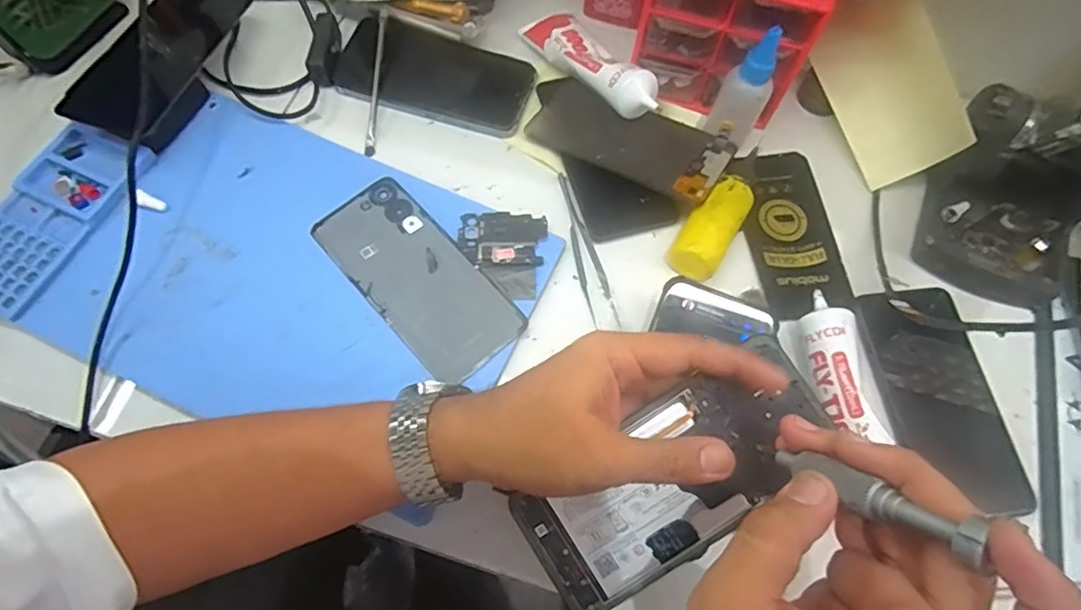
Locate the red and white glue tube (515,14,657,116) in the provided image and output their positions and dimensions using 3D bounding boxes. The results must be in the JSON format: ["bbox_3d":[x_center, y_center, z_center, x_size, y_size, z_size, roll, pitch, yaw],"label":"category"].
[{"bbox_3d":[0.041,-0.195,0.479,0.045,0.031,0.142,-29,54,-14],"label":"red and white glue tube"}]

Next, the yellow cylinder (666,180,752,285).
[{"bbox_3d":[0.123,-0.053,0.436,0.035,0.037,0.084,30,69,10],"label":"yellow cylinder"}]

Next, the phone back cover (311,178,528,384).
[{"bbox_3d":[-0.088,-0.021,0.422,0.073,0.006,0.159,-39,74,-17],"label":"phone back cover"}]

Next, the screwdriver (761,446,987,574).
[{"bbox_3d":[0.120,0.071,0.227,0.010,0.090,0.011,-34,111,-16],"label":"screwdriver"}]

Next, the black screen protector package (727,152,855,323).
[{"bbox_3d":[0.192,-0.056,0.457,0.068,0.008,0.138,-6,68,-5],"label":"black screen protector package"}]

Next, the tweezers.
[{"bbox_3d":[0.031,-0.044,0.441,0.019,0.004,0.128,-13,68,-9],"label":"tweezers"}]

